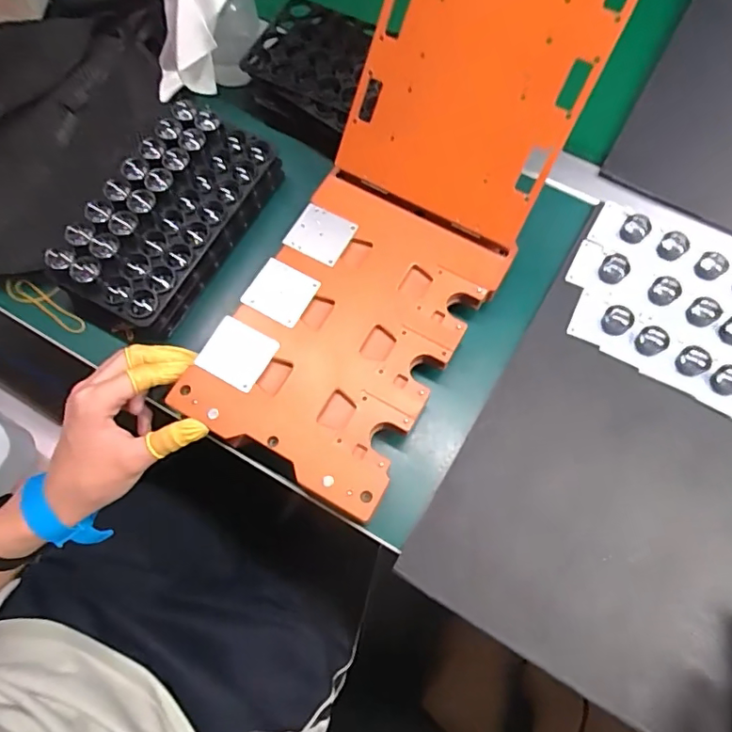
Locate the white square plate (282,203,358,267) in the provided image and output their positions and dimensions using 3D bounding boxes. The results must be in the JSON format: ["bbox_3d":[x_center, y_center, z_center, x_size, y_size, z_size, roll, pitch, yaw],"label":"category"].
[{"bbox_3d":[-0.036,-0.107,0.441,0.046,0.004,0.043,27,72,10],"label":"white square plate"}]

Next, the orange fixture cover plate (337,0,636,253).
[{"bbox_3d":[0.082,-0.222,0.382,0.157,0.235,0.011,28,32,9],"label":"orange fixture cover plate"}]

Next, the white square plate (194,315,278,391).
[{"bbox_3d":[-0.097,-0.010,0.412,0.052,0.004,0.047,29,73,11],"label":"white square plate"}]

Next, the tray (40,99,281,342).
[{"bbox_3d":[-0.161,-0.122,0.456,0.104,0.044,0.188,32,74,-5],"label":"tray"}]

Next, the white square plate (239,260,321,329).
[{"bbox_3d":[-0.066,-0.058,0.428,0.049,0.004,0.044,27,72,10],"label":"white square plate"}]

